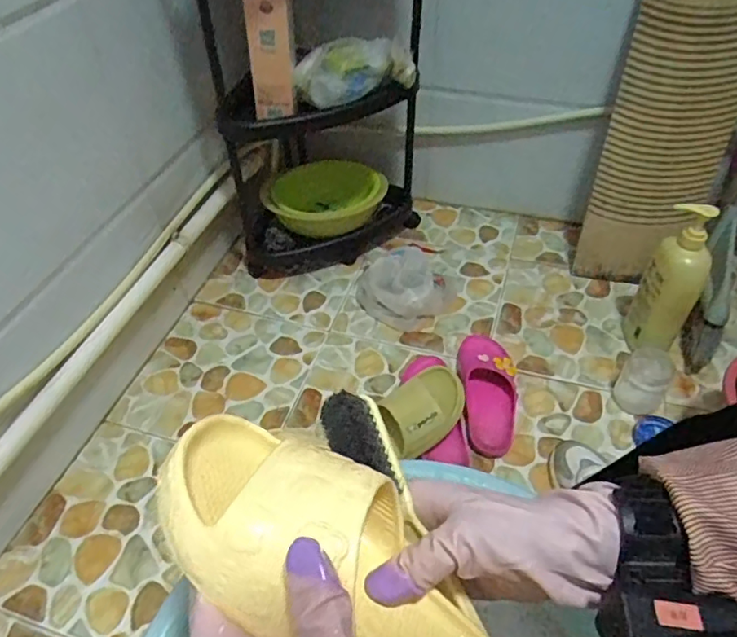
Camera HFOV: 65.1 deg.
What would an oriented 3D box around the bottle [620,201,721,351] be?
[{"bbox_3d":[0.506,-0.065,0.958,0.092,0.316,0.082,26,53,24],"label":"bottle"}]

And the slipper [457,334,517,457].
[{"bbox_3d":[0.205,0.122,0.986,0.096,0.055,0.227,0,48,5],"label":"slipper"}]

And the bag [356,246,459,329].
[{"bbox_3d":[0.078,-0.081,1.158,0.198,0.086,0.173,-27,52,-19],"label":"bag"}]

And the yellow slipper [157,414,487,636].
[{"bbox_3d":[-0.014,0.138,0.312,0.223,0.070,0.097,40,58,2],"label":"yellow slipper"}]

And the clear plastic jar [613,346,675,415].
[{"bbox_3d":[0.453,0.104,0.954,0.070,0.097,0.074,-2,48,2],"label":"clear plastic jar"}]

